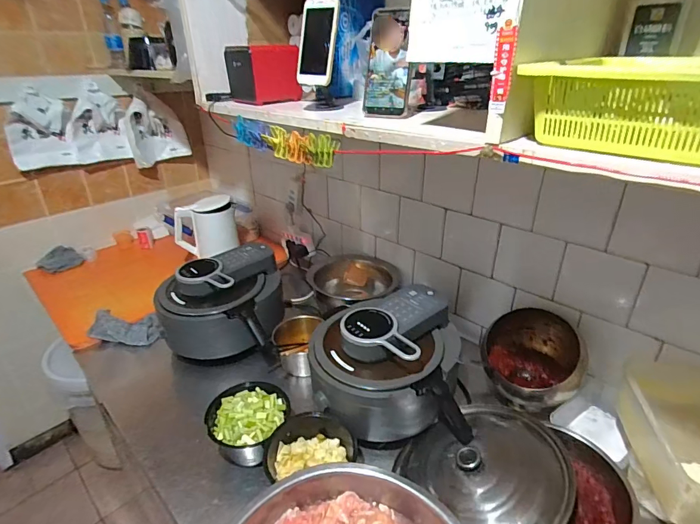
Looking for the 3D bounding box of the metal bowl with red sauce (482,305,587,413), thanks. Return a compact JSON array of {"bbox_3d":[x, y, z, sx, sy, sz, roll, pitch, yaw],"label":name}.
[{"bbox_3d":[0.413,0.241,0.953,0.203,0.178,0.200,9,29,18],"label":"metal bowl with red sauce"}]

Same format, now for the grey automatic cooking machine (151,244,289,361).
[{"bbox_3d":[-0.344,0.108,1.121,0.325,0.216,0.267,-1,28,-1],"label":"grey automatic cooking machine"}]

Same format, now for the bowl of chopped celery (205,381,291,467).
[{"bbox_3d":[-0.214,0.350,0.867,0.156,0.109,0.144,0,28,0],"label":"bowl of chopped celery"}]

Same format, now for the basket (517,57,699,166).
[{"bbox_3d":[0.370,-0.199,0.497,0.302,0.092,0.211,-24,36,-37],"label":"basket"}]

